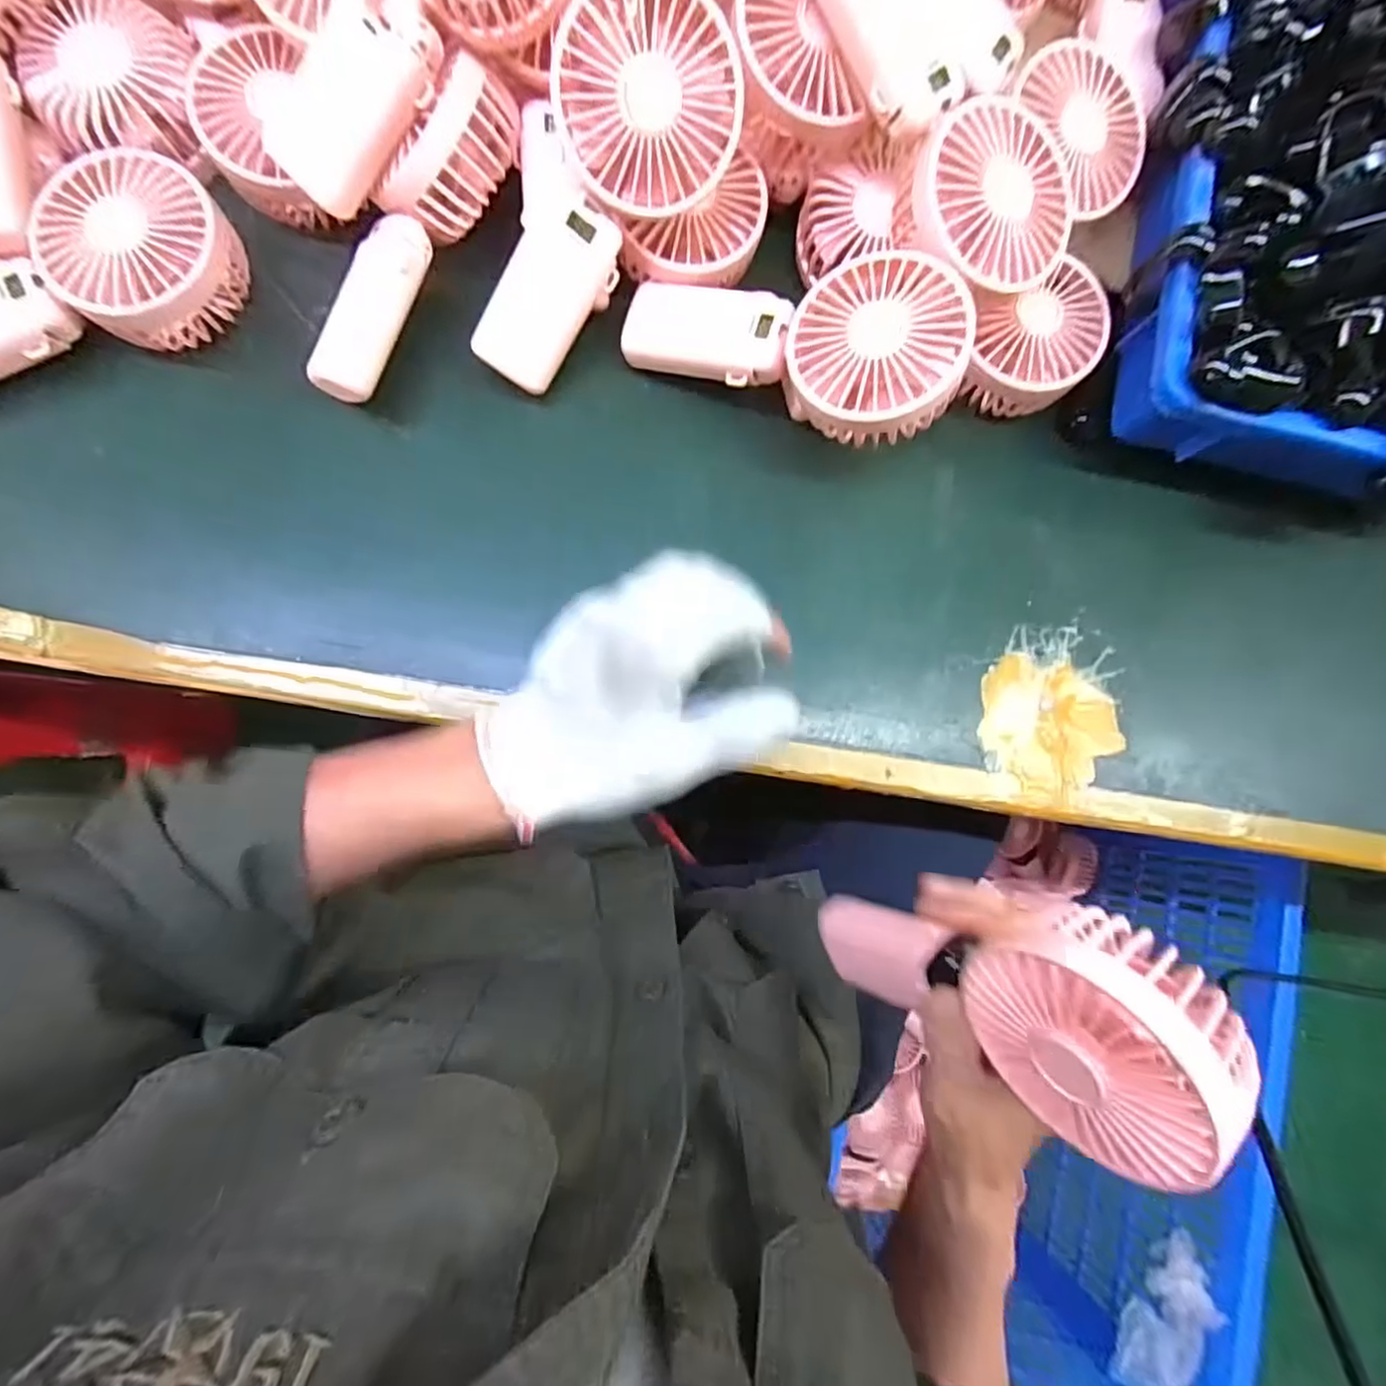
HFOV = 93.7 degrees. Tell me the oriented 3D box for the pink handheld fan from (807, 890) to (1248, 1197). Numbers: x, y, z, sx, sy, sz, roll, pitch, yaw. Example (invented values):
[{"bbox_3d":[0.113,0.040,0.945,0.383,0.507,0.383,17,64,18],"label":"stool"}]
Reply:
[{"bbox_3d":[0.128,0.131,0.278,0.041,0.182,0.083,-10,84,-21],"label":"pink handheld fan"}]

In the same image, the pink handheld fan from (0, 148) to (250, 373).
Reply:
[{"bbox_3d":[-0.326,-0.210,0.333,0.182,0.044,0.084,-20,86,-8],"label":"pink handheld fan"}]

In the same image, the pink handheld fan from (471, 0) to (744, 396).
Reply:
[{"bbox_3d":[-0.049,-0.240,0.322,0.079,0.041,0.185,39,114,0],"label":"pink handheld fan"}]

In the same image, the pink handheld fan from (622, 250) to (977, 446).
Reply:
[{"bbox_3d":[0.049,-0.182,0.344,0.178,0.034,0.085,17,81,21],"label":"pink handheld fan"}]

